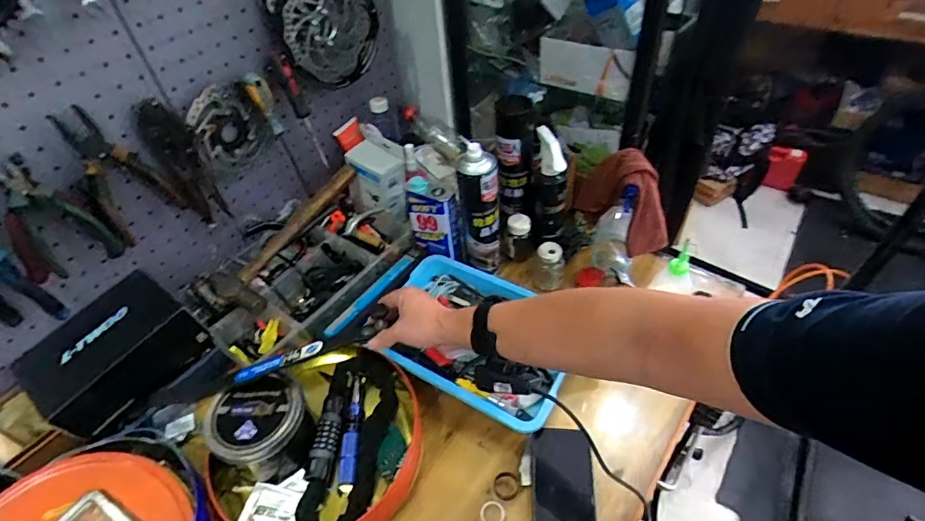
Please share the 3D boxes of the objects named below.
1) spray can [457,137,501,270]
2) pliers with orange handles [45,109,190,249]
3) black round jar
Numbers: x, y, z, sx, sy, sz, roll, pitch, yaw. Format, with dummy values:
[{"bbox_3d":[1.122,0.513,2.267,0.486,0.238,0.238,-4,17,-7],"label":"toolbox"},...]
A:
[{"bbox_3d":[0.030,-0.082,0.800,0.058,0.248,0.054,-4,46,2],"label":"spray can"},{"bbox_3d":[-0.471,-0.103,0.650,0.038,0.199,0.107,11,58,17],"label":"pliers with orange handles"},{"bbox_3d":[-0.267,0.228,0.657,0.119,0.096,0.118,-5,46,2],"label":"black round jar"}]

